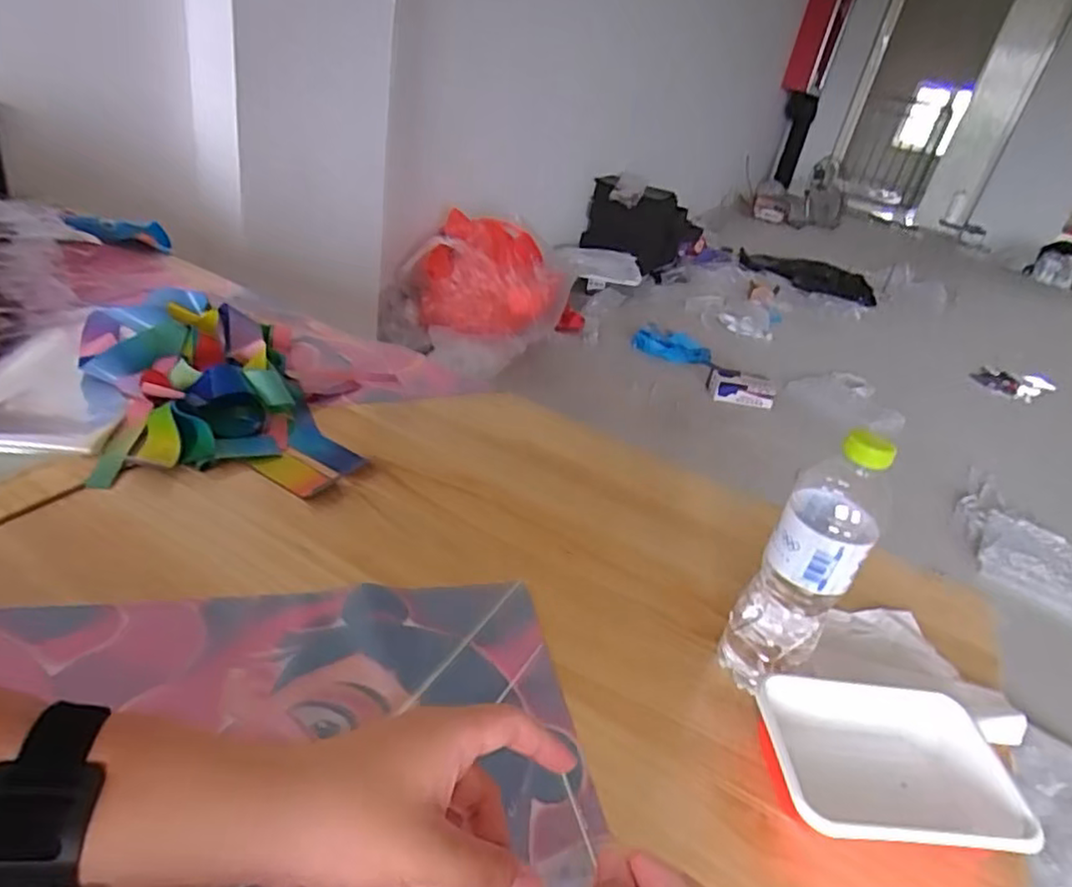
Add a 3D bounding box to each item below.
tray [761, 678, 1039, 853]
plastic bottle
[{"bbox_3d":[0.231,0.221,0.445,0.161,0.051,0.109,9,35,-6],"label":"tray"},{"bbox_3d":[0.194,0.090,0.481,0.063,0.230,0.062,24,37,17],"label":"plastic bottle"}]

